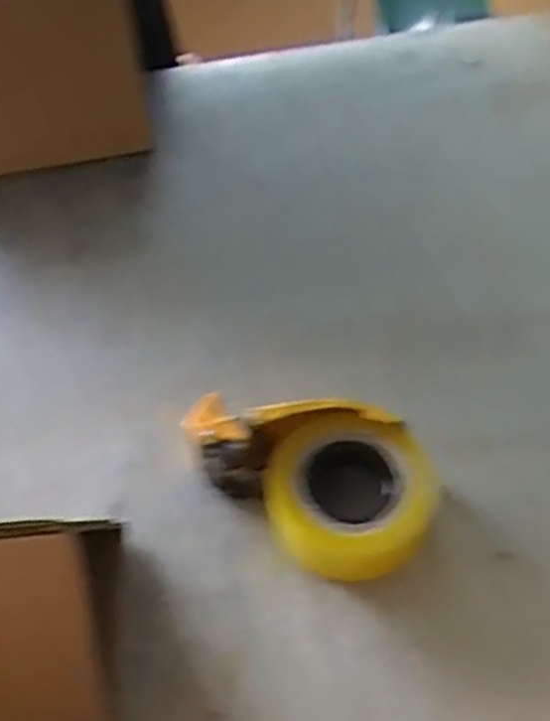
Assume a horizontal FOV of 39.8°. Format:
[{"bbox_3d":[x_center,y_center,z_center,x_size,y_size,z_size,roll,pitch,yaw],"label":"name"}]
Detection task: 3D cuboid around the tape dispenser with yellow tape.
[{"bbox_3d":[0.033,0.085,0.594,0.128,0.068,0.183,-36,55,-26],"label":"tape dispenser with yellow tape"}]

